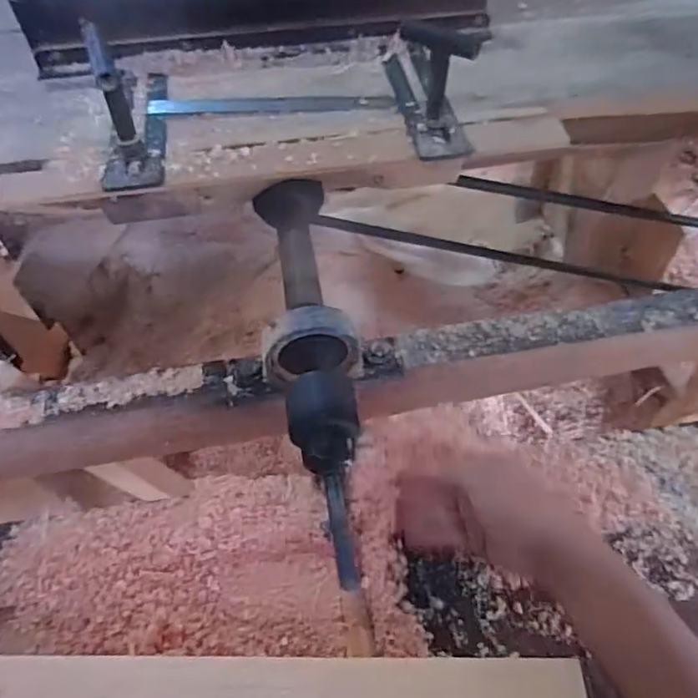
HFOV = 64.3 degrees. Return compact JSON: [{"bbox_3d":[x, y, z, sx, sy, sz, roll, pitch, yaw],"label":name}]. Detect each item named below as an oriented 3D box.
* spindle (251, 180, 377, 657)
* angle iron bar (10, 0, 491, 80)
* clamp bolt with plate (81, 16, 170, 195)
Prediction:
[{"bbox_3d":[-0.036,0.008,0.537,0.091,0.063,0.495,-7,55,-3],"label":"spindle"},{"bbox_3d":[-0.099,-0.436,0.724,0.575,0.083,0.052,-10,55,-5],"label":"angle iron bar"},{"bbox_3d":[-0.243,-0.294,0.602,0.061,0.127,0.211,-7,55,-3],"label":"clamp bolt with plate"}]

